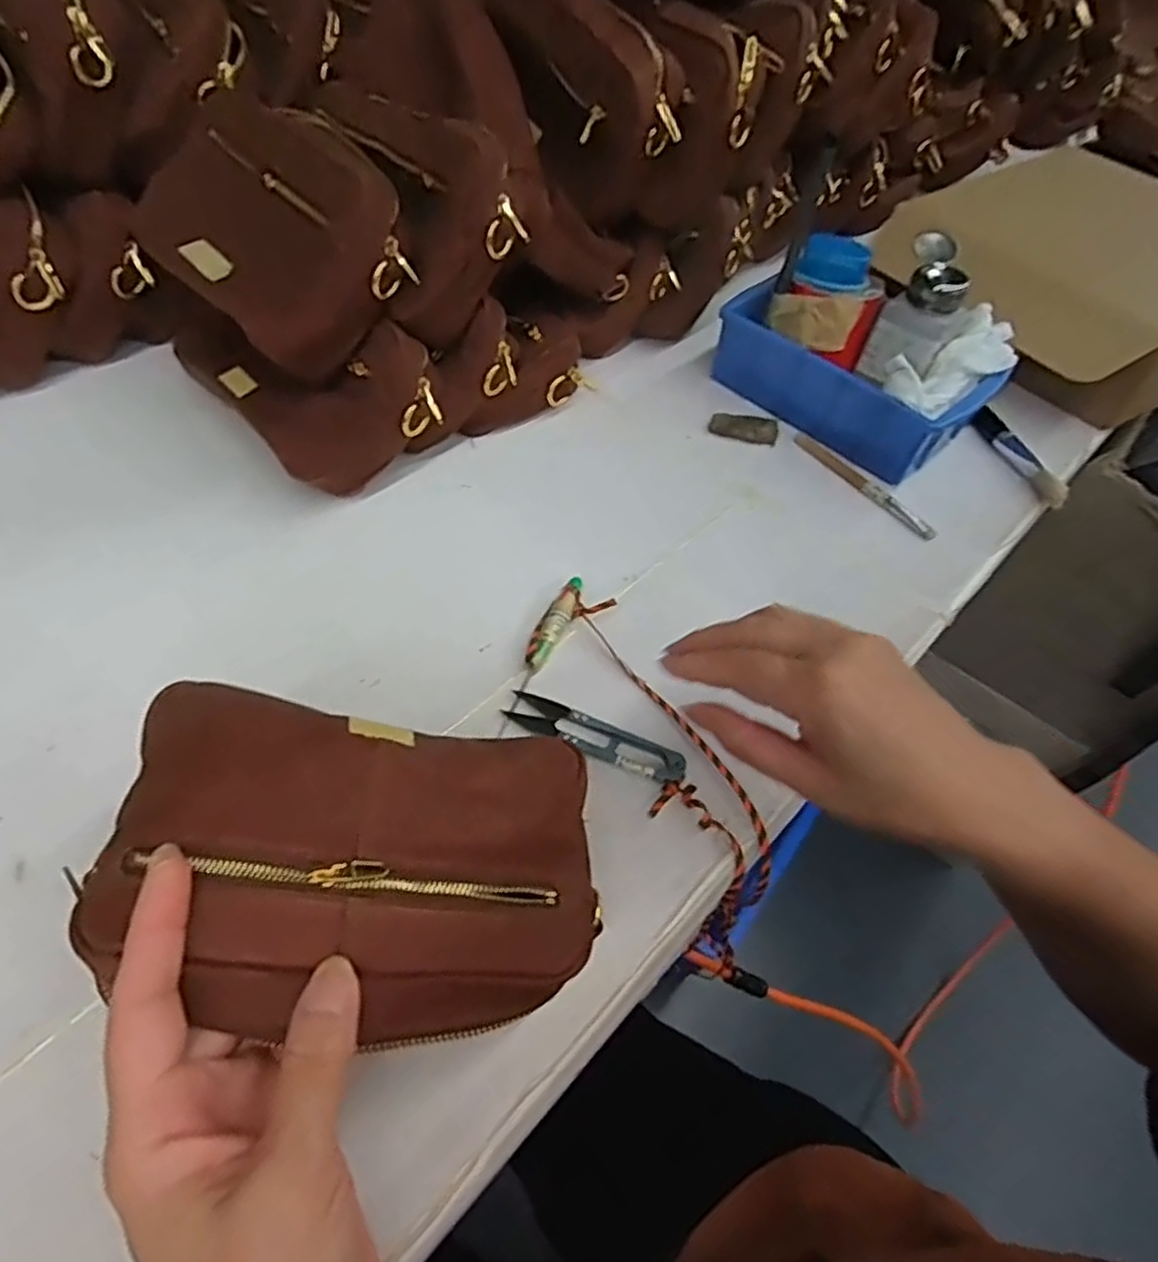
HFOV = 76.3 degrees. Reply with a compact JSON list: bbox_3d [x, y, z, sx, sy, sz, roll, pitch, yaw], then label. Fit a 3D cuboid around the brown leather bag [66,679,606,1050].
[{"bbox_3d":[-0.083,0.091,0.293,0.180,0.050,0.120,14,52,-16],"label":"brown leather bag"}]

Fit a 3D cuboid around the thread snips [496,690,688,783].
[{"bbox_3d":[0.009,0.057,0.398,0.100,0.006,0.023,25,55,11],"label":"thread snips"}]

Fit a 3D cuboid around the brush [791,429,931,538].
[{"bbox_3d":[0.207,-0.109,0.542,0.013,0.010,0.126,-29,62,-25],"label":"brush"}]

